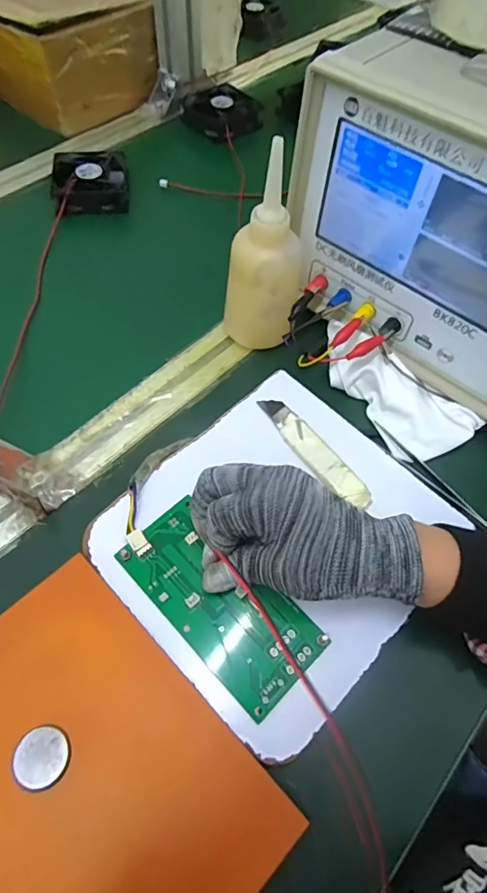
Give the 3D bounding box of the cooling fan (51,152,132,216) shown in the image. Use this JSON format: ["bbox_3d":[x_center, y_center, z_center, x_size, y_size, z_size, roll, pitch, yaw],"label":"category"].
[{"bbox_3d":[-0.168,-0.294,0.543,0.079,0.023,0.079,-5,60,-4],"label":"cooling fan"}]

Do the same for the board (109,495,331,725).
[{"bbox_3d":[-0.017,0.098,0.312,0.134,0.007,0.063,39,63,17],"label":"board"}]

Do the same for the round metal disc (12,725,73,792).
[{"bbox_3d":[-0.108,0.166,0.261,0.028,0.004,0.028,1,60,-1],"label":"round metal disc"}]

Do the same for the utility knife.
[{"bbox_3d":[0.052,0.002,0.371,0.024,0.008,0.110,-30,65,-17],"label":"utility knife"}]

